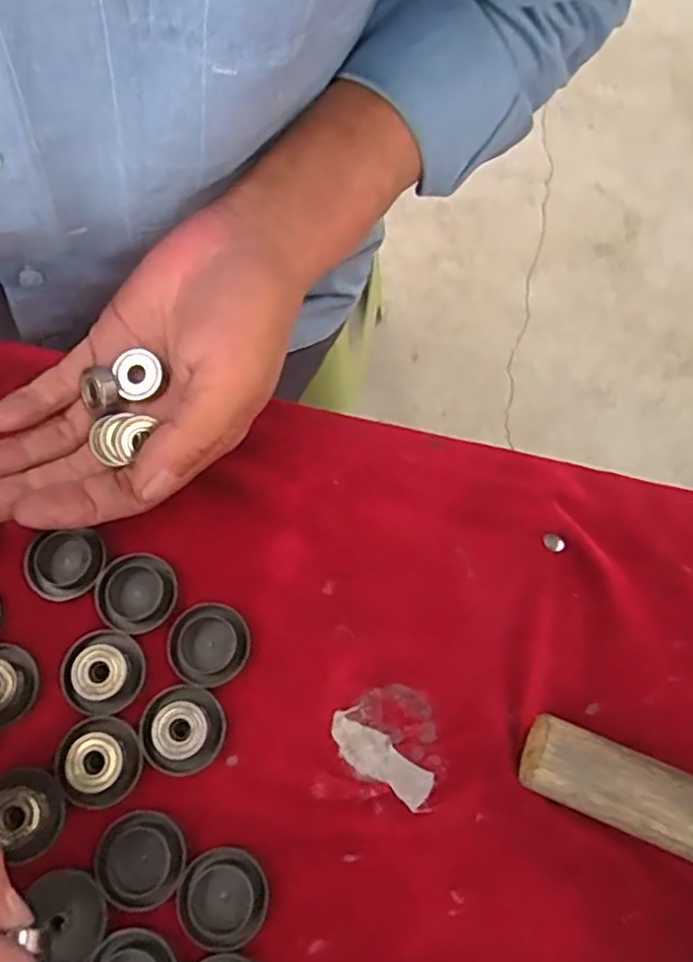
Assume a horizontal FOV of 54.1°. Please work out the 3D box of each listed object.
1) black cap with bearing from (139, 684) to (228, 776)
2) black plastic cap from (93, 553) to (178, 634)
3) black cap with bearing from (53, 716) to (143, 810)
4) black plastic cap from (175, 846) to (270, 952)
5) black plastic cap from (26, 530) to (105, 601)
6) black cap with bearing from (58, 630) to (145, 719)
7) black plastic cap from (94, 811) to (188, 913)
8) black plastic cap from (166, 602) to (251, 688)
[{"bbox_3d":[-0.065,0.098,0.268,0.032,0.008,0.032,0,72,-1],"label":"black cap with bearing"},{"bbox_3d":[-0.089,0.047,0.288,0.033,0.004,0.033,0,72,-1],"label":"black plastic cap"},{"bbox_3d":[-0.096,0.109,0.263,0.031,0.008,0.032,0,72,-1],"label":"black cap with bearing"},{"bbox_3d":[-0.046,0.156,0.254,0.033,0.006,0.031,0,72,-1],"label":"black plastic cap"},{"bbox_3d":[-0.120,0.036,0.292,0.032,0.005,0.028,-2,72,-2],"label":"black plastic cap"},{"bbox_3d":[-0.100,0.077,0.274,0.033,0.007,0.033,0,72,-1],"label":"black cap with bearing"},{"bbox_3d":[-0.077,0.142,0.254,0.032,0.005,0.032,0,72,-1],"label":"black plastic cap"},{"bbox_3d":[-0.057,0.067,0.280,0.032,0.004,0.033,0,72,-1],"label":"black plastic cap"}]

